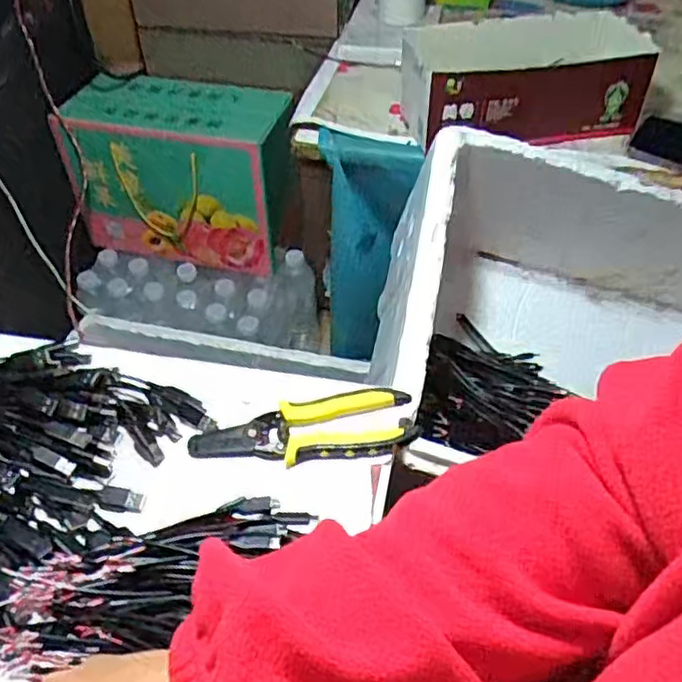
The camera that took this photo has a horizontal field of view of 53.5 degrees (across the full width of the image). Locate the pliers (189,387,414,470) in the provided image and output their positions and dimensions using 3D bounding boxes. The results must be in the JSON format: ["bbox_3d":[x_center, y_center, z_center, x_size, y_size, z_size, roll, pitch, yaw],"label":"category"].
[{"bbox_3d":[-0.027,0.067,0.517,0.171,0.017,0.058,-5,46,-5],"label":"pliers"}]

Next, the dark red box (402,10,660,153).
[{"bbox_3d":[0.207,-0.297,0.776,0.269,0.107,0.141,-11,47,-10],"label":"dark red box"}]

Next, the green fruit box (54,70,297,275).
[{"bbox_3d":[-0.244,-0.257,1.069,0.321,0.245,0.133,11,47,10],"label":"green fruit box"}]

